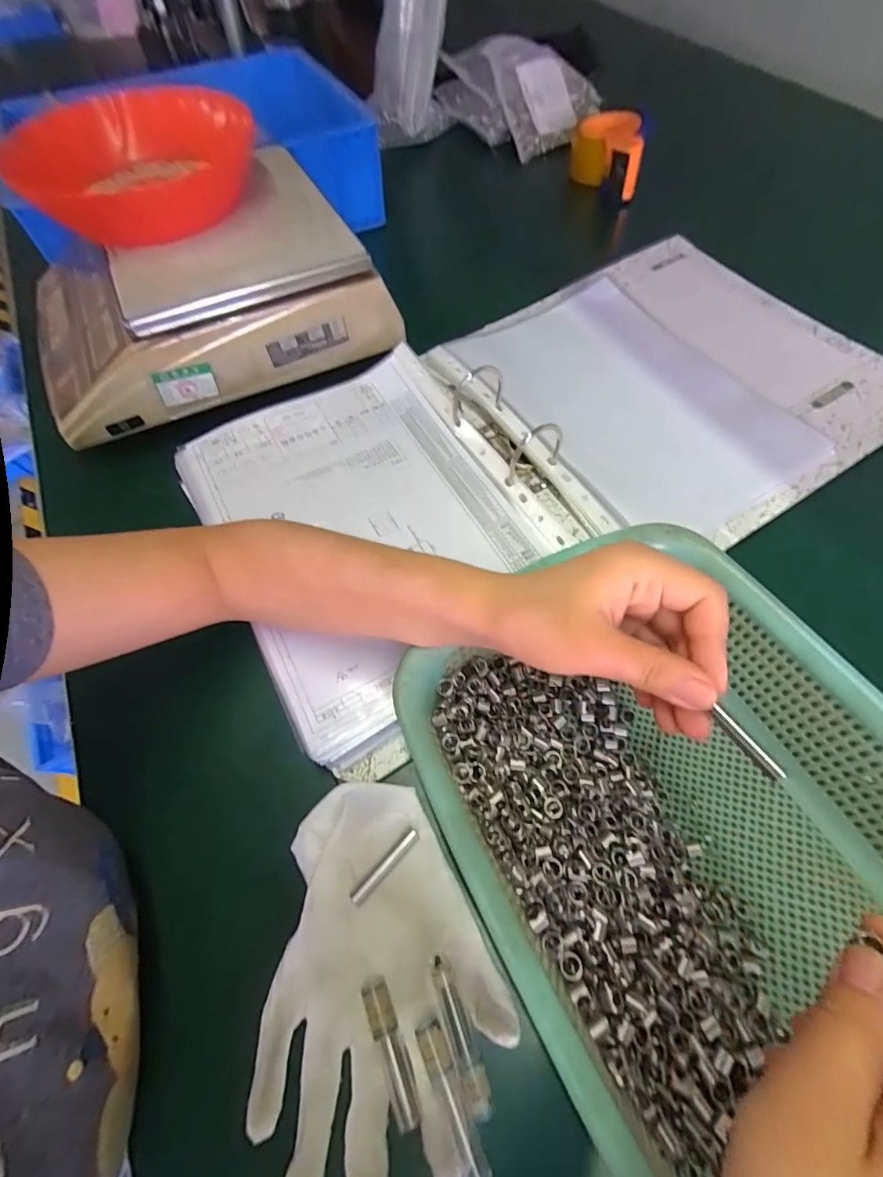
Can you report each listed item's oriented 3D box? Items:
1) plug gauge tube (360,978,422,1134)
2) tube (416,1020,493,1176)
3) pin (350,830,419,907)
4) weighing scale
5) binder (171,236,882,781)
[{"bbox_3d":[-0.025,0.229,0.239,0.013,0.008,0.057,-22,63,-9],"label":"plug gauge tube"},{"bbox_3d":[0.006,0.243,0.229,0.013,0.008,0.060,-23,63,-10],"label":"tube"},{"bbox_3d":[-0.033,0.163,0.282,0.008,0.004,0.050,40,70,21],"label":"pin"},{"bbox_3d":[-0.245,-0.305,0.491,0.327,0.107,0.257,-25,64,-11],"label":"weighing scale"},{"bbox_3d":[0.118,-0.145,0.450,0.644,0.052,0.338,-29,64,-13],"label":"binder"}]

